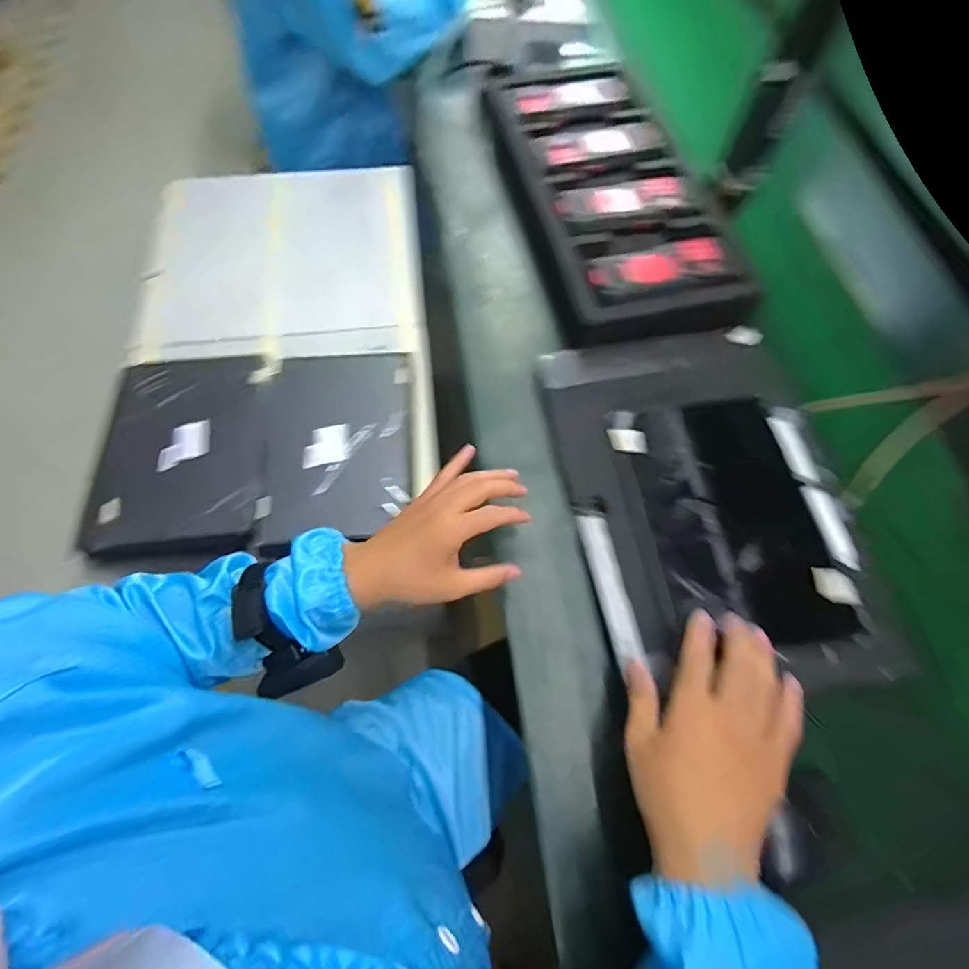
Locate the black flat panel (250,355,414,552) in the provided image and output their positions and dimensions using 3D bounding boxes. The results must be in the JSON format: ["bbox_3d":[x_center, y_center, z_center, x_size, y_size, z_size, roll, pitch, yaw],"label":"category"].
[{"bbox_3d":[-0.188,-0.060,0.628,0.191,0.025,0.258,-7,66,-5],"label":"black flat panel"}]

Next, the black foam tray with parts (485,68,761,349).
[{"bbox_3d":[0.156,-0.403,0.670,0.233,0.040,0.494,-11,66,-6],"label":"black foam tray with parts"}]

